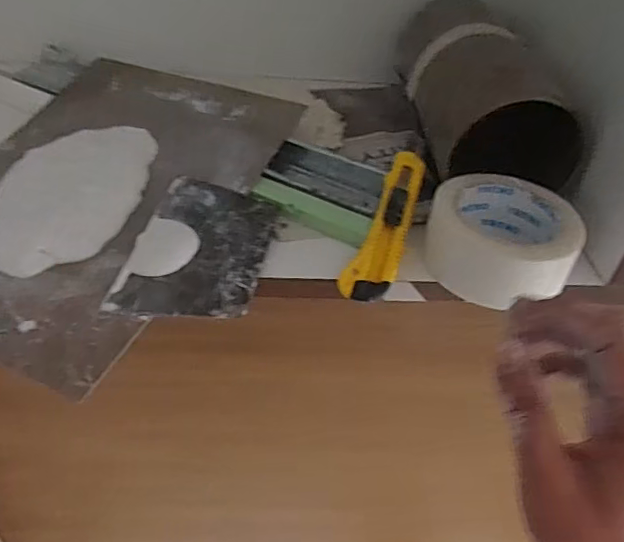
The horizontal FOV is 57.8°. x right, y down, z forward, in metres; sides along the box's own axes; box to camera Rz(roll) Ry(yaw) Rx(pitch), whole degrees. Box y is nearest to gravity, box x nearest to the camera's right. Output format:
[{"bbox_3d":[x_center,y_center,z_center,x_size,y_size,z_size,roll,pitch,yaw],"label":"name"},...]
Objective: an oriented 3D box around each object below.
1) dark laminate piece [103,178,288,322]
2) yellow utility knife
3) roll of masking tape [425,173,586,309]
[{"bbox_3d":[-0.082,-0.018,0.426,0.095,0.005,0.139,11,49,3],"label":"dark laminate piece"},{"bbox_3d":[0.060,-0.036,0.440,0.035,0.011,0.139,17,63,12],"label":"yellow utility knife"},{"bbox_3d":[0.142,-0.028,0.428,0.098,0.044,0.101,4,41,-3],"label":"roll of masking tape"}]

